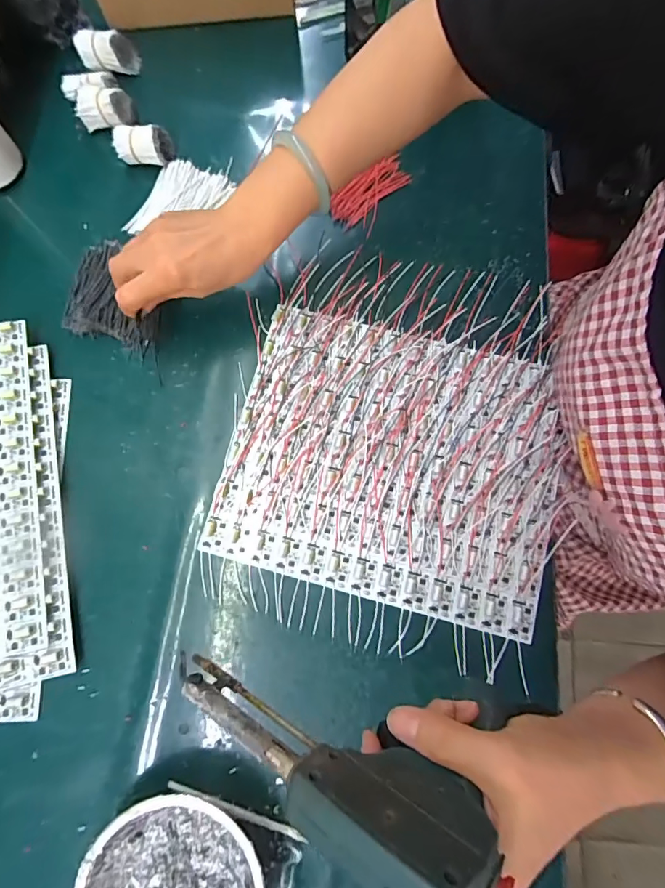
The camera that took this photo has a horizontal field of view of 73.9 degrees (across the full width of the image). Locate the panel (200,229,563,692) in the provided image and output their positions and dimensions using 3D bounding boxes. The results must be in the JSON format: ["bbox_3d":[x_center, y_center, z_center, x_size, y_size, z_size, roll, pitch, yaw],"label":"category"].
[{"bbox_3d":[0.052,-0.006,0.402,0.287,0.035,0.356,9,75,1],"label":"panel"}]

